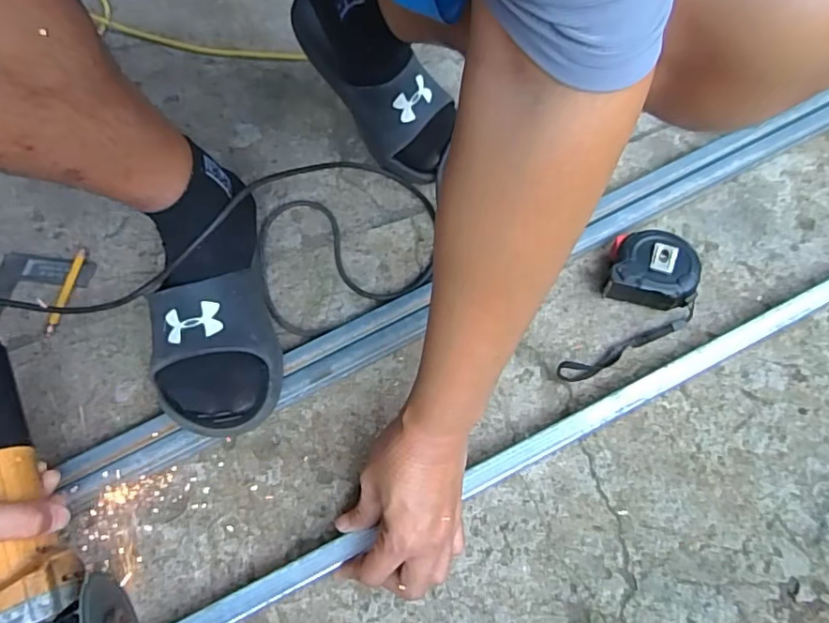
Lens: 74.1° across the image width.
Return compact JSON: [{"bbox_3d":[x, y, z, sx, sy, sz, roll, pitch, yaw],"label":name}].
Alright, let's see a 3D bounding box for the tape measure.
[{"bbox_3d":[0.219,0.001,0.531,0.096,0.043,0.182,24,64,14],"label":"tape measure"}]

